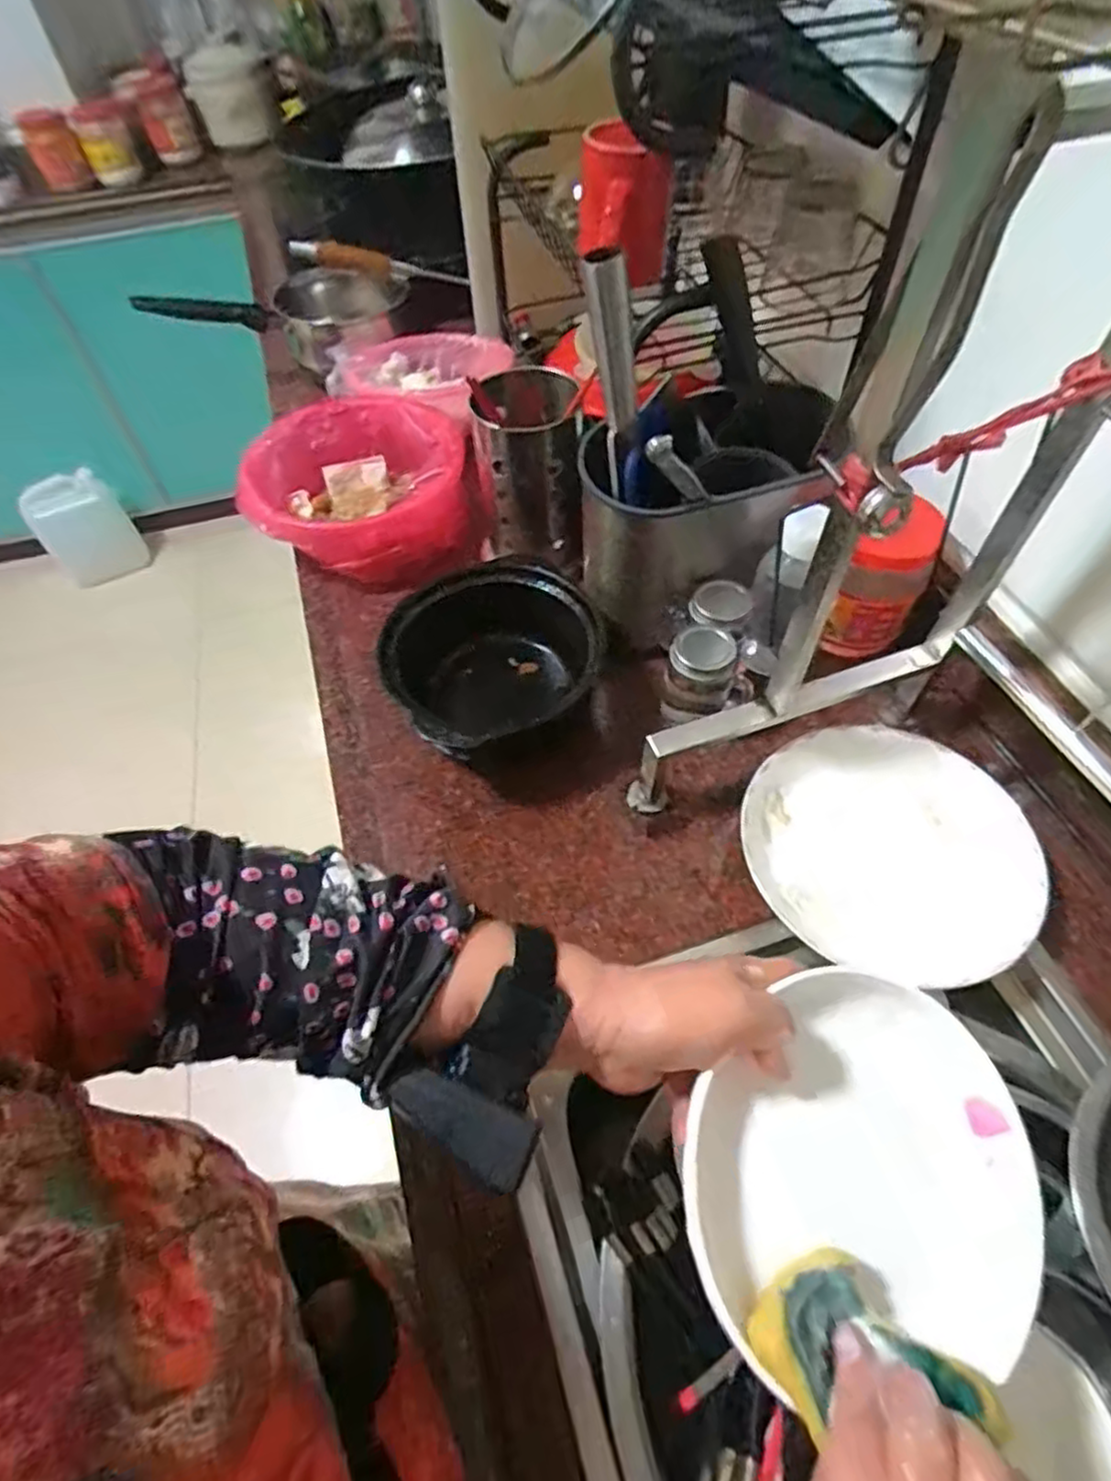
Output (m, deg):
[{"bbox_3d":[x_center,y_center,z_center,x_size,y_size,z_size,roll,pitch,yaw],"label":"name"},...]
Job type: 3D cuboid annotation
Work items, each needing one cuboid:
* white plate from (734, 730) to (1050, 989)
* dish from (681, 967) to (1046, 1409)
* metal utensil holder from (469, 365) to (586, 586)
[{"bbox_3d":[0.239,0.080,0.508,0.184,0.042,0.190,-1,55,2],"label":"white plate"},{"bbox_3d":[0.143,0.205,0.330,0.177,0.041,0.177,4,71,-11],"label":"dish"},{"bbox_3d":[-0.023,-0.253,0.662,0.090,0.152,0.099,-4,55,-1],"label":"metal utensil holder"}]

